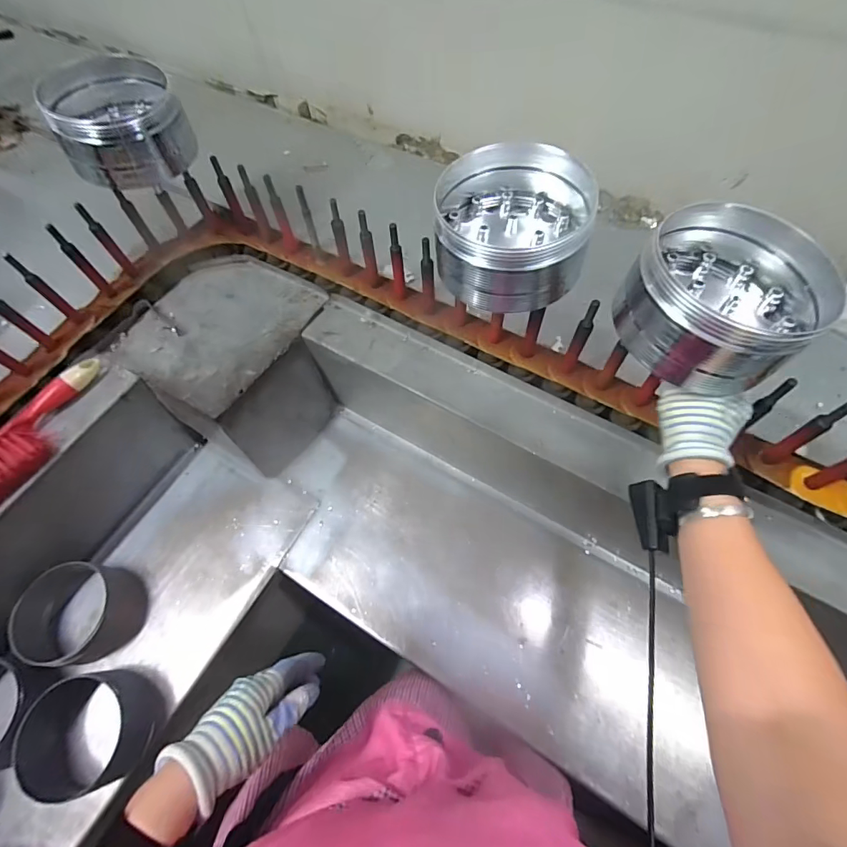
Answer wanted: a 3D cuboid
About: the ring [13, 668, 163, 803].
[{"bbox_3d":[-0.431,0.398,0.570,0.136,0.062,0.132,-4,63,7],"label":"ring"}]

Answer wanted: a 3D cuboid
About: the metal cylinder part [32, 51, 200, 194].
[{"bbox_3d":[-0.390,-0.388,0.568,0.144,0.106,0.135,-31,66,-13],"label":"metal cylinder part"}]

